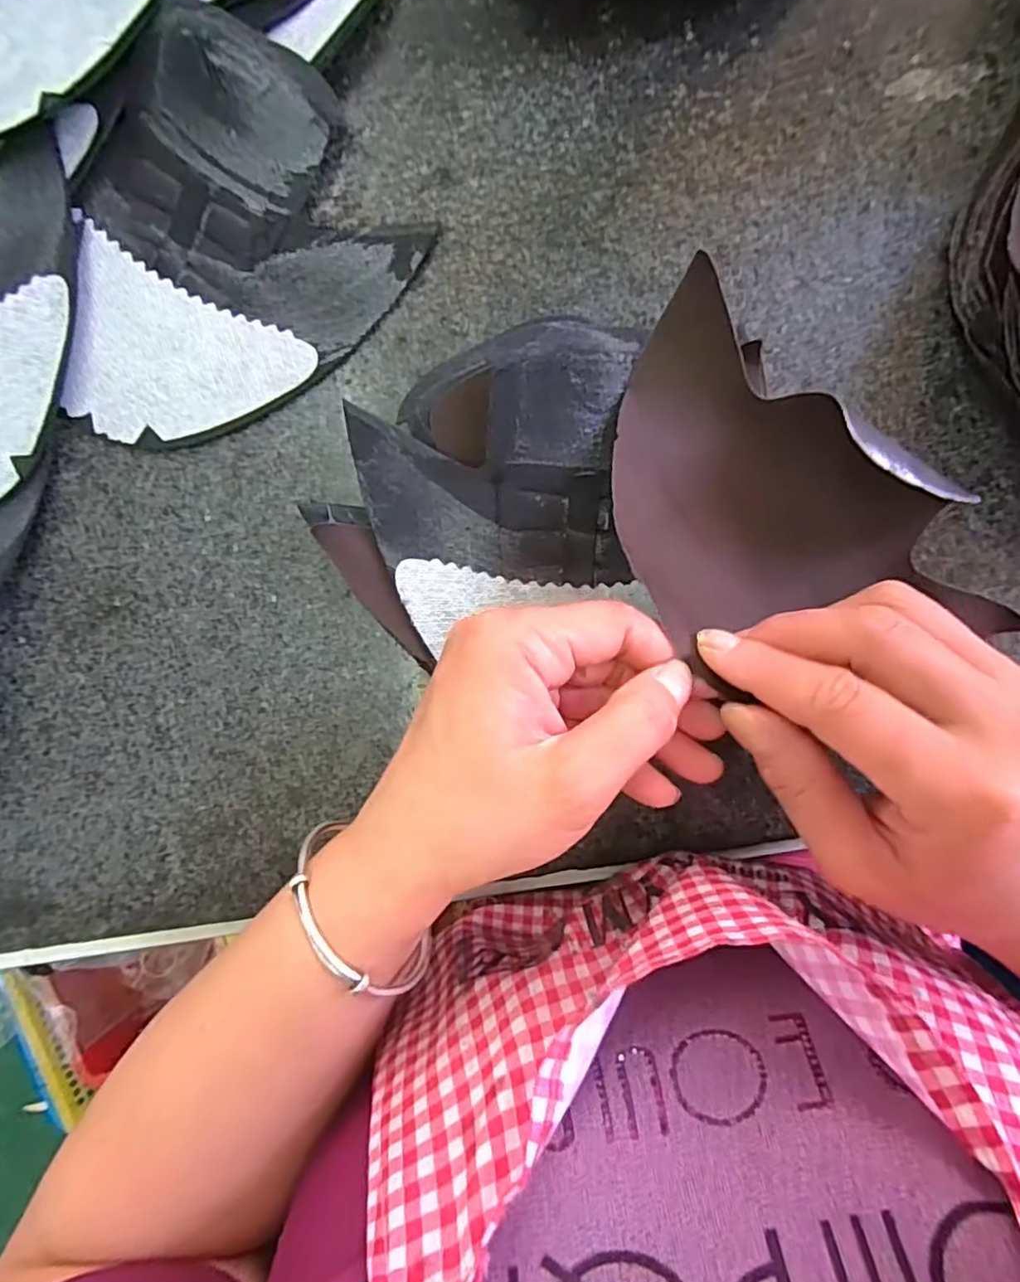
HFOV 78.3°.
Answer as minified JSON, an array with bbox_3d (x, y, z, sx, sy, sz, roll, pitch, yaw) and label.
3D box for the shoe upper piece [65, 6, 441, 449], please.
[{"bbox_3d":[-0.131,-0.162,0.267,0.163,0.018,0.130,-42,92,5],"label":"shoe upper piece"}]

